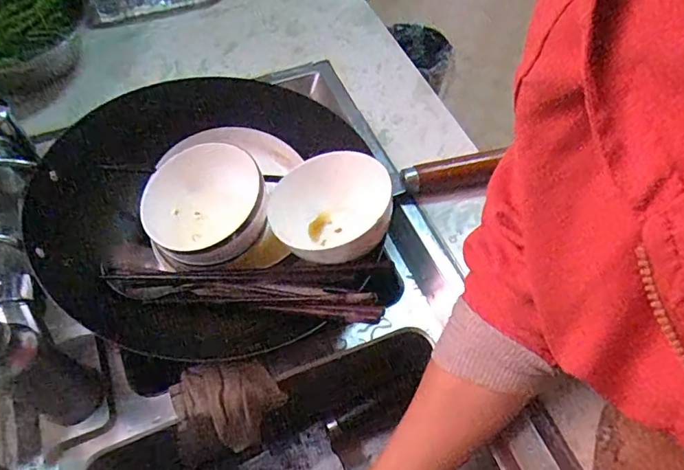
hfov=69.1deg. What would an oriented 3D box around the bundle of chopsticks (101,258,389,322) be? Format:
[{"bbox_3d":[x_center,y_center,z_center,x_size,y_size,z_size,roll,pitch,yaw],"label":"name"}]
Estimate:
[{"bbox_3d":[-0.095,0.040,0.454,0.259,0.053,0.065,7,57,4],"label":"bundle of chopsticks"}]

